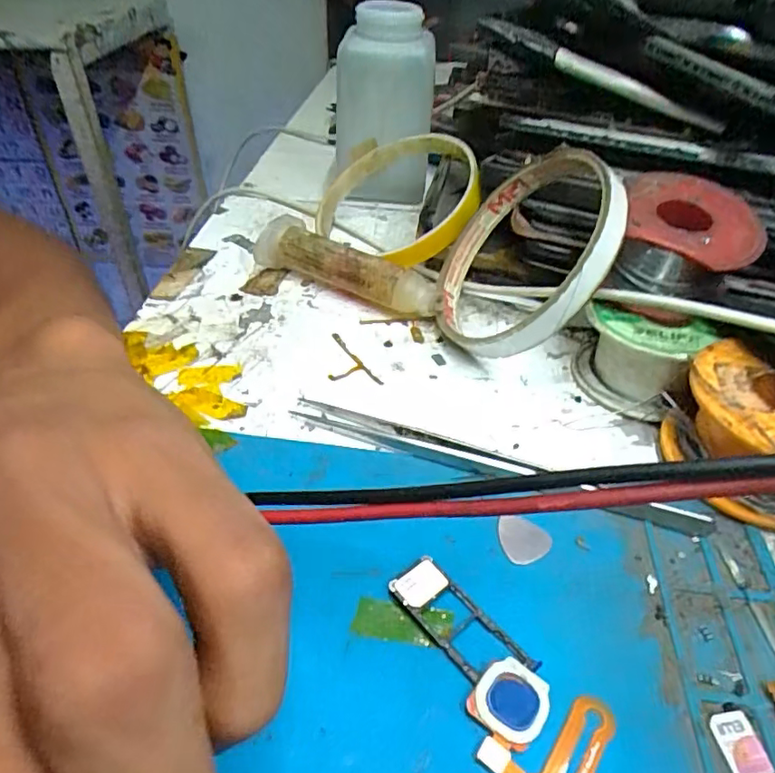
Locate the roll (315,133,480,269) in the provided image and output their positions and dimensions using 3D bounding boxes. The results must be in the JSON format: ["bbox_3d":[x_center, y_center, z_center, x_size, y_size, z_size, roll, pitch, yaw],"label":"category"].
[{"bbox_3d":[0.007,-0.092,0.288,0.087,0.022,0.077,32,77,39],"label":"roll"}]

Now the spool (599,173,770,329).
[{"bbox_3d":[0.102,-0.048,0.204,0.043,0.034,0.047,0,41,0],"label":"spool"}]

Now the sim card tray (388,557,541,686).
[{"bbox_3d":[0.018,0.058,0.145,0.015,0.004,0.038,-30,50,-30],"label":"sim card tray"}]

